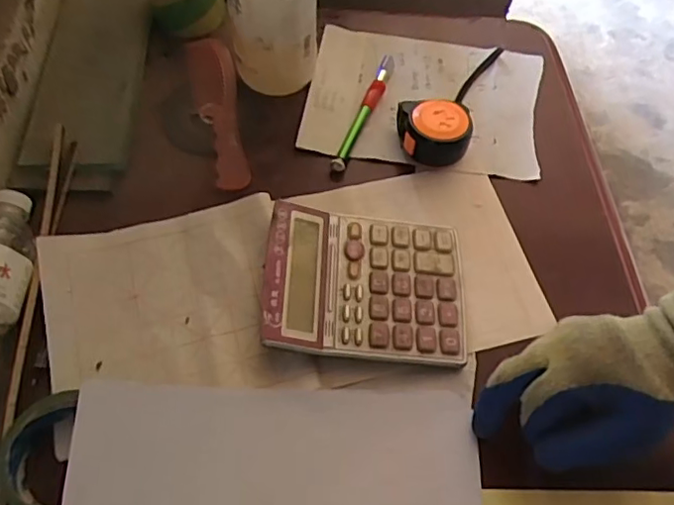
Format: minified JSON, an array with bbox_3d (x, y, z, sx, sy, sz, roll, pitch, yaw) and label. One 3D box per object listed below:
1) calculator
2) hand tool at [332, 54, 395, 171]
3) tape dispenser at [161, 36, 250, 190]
[{"bbox_3d":[0.024,0.026,0.493,0.166,0.038,0.131,3,60,-2],"label":"calculator"},{"bbox_3d":[0.030,-0.148,0.603,0.015,0.017,0.163,21,61,8],"label":"hand tool"},{"bbox_3d":[-0.141,-0.147,0.601,0.076,0.018,0.205,-8,61,-8],"label":"tape dispenser"}]

